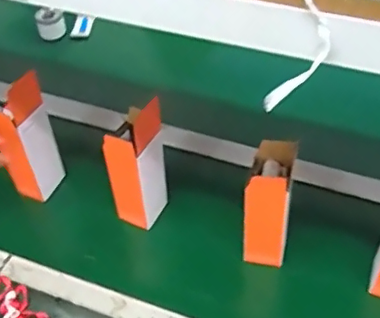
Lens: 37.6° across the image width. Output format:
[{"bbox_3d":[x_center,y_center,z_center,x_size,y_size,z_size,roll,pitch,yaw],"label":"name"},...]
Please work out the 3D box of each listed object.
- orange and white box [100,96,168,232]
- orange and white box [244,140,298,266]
[{"bbox_3d":[-0.079,0.008,0.840,0.069,0.214,0.082,16,50,18],"label":"orange and white box"},{"bbox_3d":[0.111,0.067,0.794,0.063,0.178,0.080,8,48,12],"label":"orange and white box"}]

